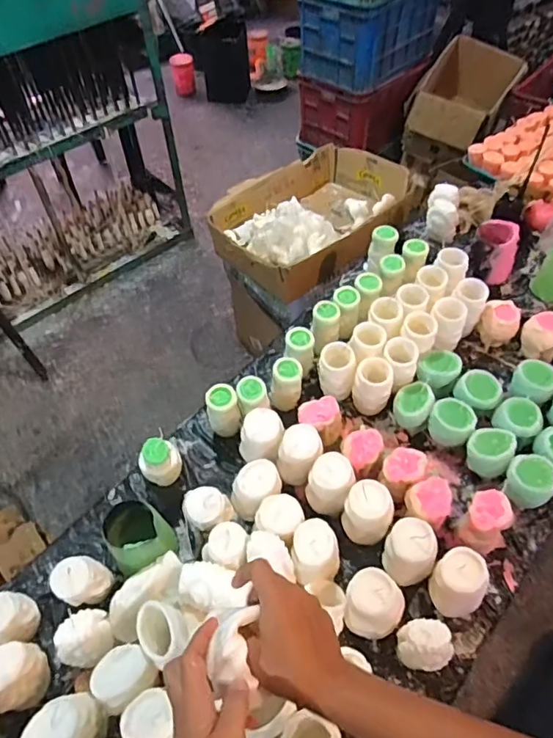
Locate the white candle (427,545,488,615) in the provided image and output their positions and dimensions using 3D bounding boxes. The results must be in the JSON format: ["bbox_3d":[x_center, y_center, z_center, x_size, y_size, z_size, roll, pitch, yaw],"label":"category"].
[{"bbox_3d":[0.239,0.279,0.676,0.065,0.066,0.066,-1,53,2],"label":"white candle"}]

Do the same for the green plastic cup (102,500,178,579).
[{"bbox_3d":[-0.200,0.245,0.752,0.085,0.086,0.092,-1,53,2],"label":"green plastic cup"}]

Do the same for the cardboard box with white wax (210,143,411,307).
[{"bbox_3d":[0.085,-0.384,1.311,0.463,0.116,0.359,-35,60,-21],"label":"cardboard box with white wax"}]

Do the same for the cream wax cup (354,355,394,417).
[{"bbox_3d":[0.165,0.035,0.893,0.063,0.108,0.051,8,54,8],"label":"cream wax cup"}]

